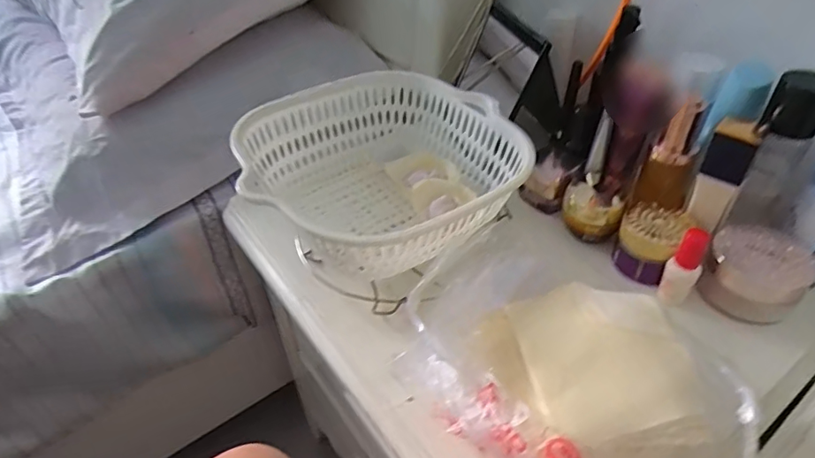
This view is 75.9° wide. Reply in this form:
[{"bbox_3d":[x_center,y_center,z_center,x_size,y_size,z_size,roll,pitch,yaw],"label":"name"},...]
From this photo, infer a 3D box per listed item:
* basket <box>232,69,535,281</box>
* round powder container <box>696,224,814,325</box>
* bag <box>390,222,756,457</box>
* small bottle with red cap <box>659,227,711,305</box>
[{"bbox_3d":[-0.024,-0.050,0.444,0.212,0.071,0.215,0,43,0],"label":"basket"},{"bbox_3d":[0.276,0.031,0.410,0.072,0.048,0.068,0,43,0],"label":"round powder container"},{"bbox_3d":[0.098,0.093,0.331,0.202,0.060,0.138,32,52,30],"label":"bag"},{"bbox_3d":[0.211,0.030,0.398,0.019,0.063,0.022,-34,52,-31],"label":"small bottle with red cap"}]

